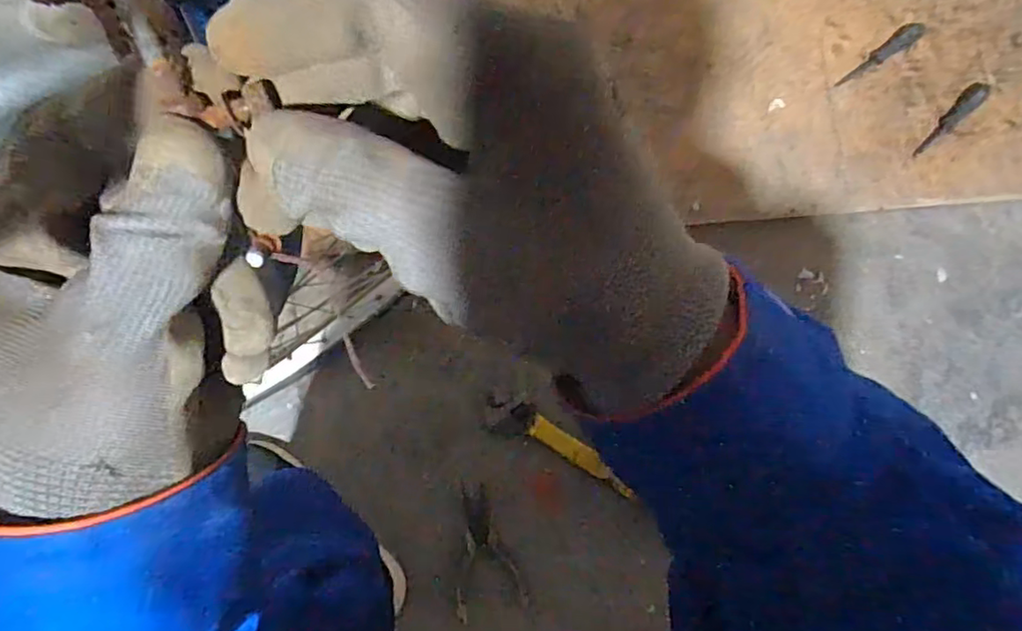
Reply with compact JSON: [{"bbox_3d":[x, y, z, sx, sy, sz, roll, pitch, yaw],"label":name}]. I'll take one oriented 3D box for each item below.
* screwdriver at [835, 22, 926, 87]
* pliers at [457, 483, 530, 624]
[{"bbox_3d":[0.511,-0.357,0.843,0.143,0.023,0.028,-38,85,-7],"label":"screwdriver"},{"bbox_3d":[-0.022,0.294,0.758,0.085,0.012,0.158,2,82,-3],"label":"pliers"}]

